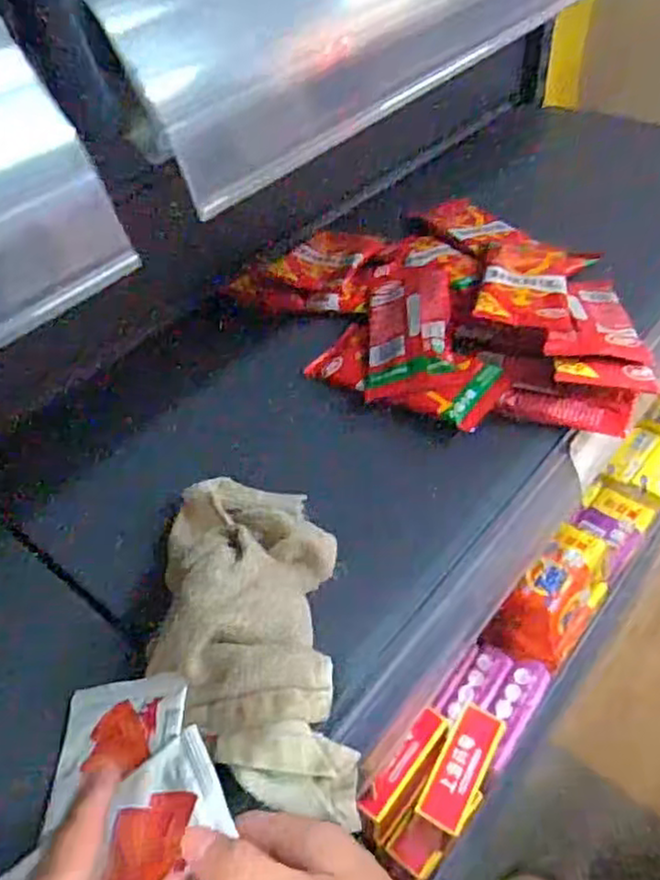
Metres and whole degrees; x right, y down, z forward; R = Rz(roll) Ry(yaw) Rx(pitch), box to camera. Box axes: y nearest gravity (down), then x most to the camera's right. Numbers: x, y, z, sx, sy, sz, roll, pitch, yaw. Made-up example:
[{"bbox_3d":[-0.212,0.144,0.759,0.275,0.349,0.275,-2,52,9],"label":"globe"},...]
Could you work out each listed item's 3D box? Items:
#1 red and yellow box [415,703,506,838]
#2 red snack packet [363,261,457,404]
[{"bbox_3d":[0.098,0.240,0.507,0.037,0.017,0.089,21,51,24],"label":"red and yellow box"},{"bbox_3d":[0.068,-0.098,0.596,0.070,0.032,0.161,0,45,6],"label":"red snack packet"}]

